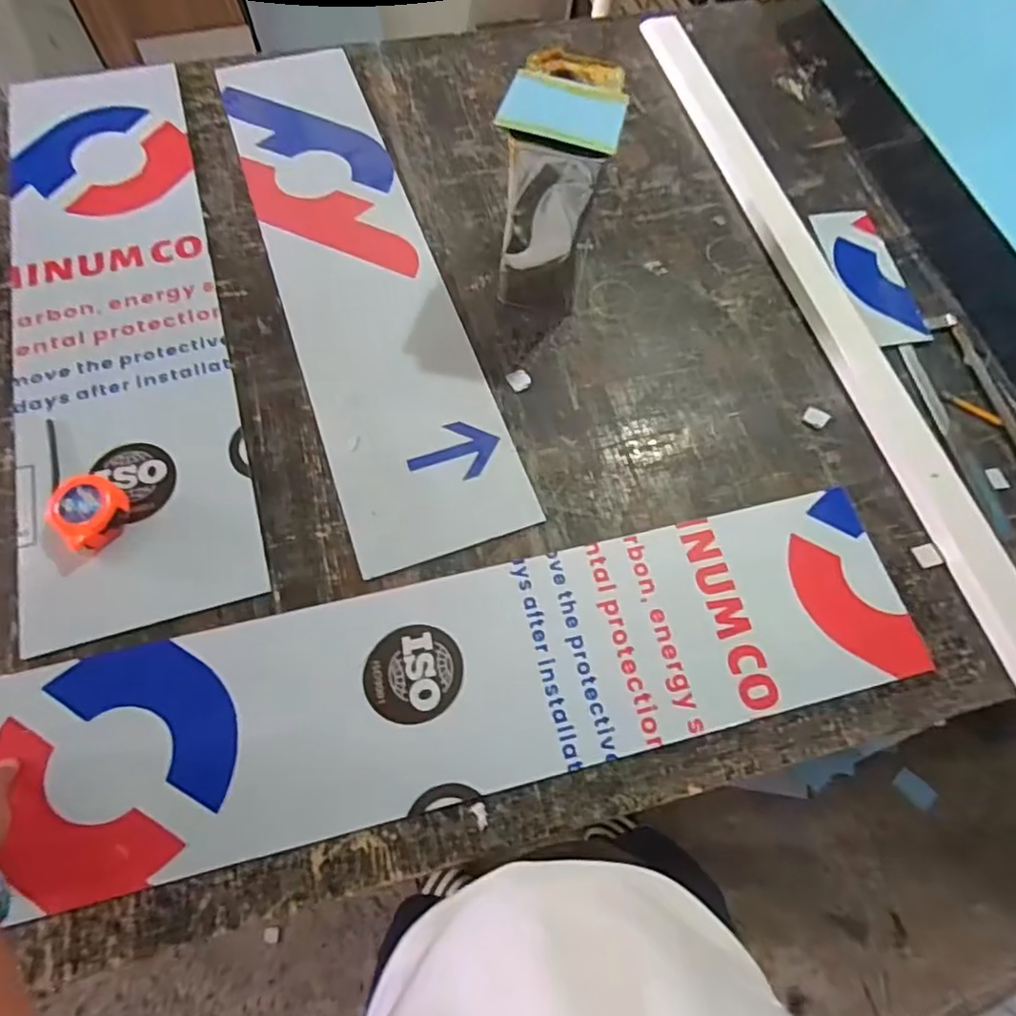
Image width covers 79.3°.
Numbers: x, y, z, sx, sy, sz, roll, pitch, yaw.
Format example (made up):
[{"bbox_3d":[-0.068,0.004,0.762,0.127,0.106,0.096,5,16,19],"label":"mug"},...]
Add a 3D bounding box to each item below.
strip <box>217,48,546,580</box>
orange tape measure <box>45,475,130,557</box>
[{"bbox_3d":[-0.216,-0.341,0.845,0.203,0.009,0.893,-18,69,-11],"label":"strip"},{"bbox_3d":[-0.447,0.005,0.658,0.069,0.044,0.072,36,69,12],"label":"orange tape measure"}]

